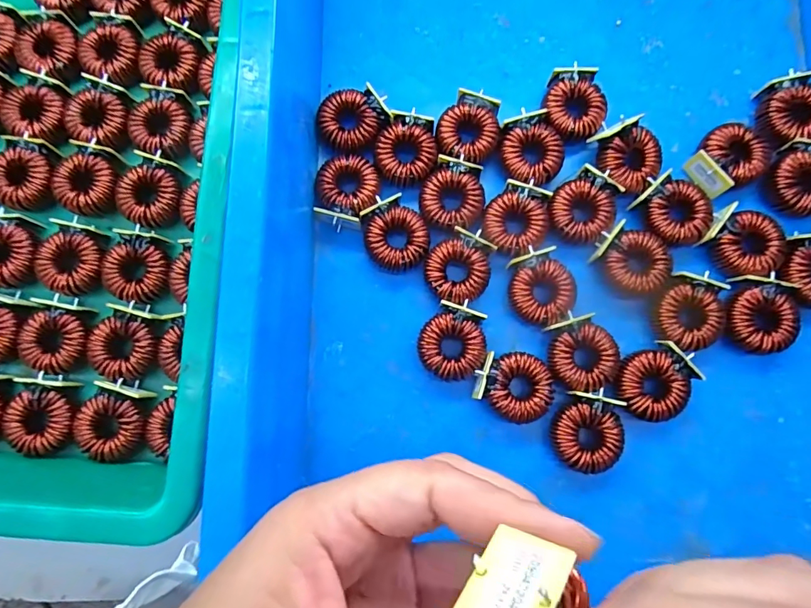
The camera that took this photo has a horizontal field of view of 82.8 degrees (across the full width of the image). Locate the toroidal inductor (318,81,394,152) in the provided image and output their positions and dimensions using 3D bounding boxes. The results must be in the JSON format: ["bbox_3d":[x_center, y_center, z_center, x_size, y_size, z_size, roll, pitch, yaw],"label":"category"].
[{"bbox_3d":[-0.031,-0.108,0.269,0.038,0.017,0.036,0,81,0],"label":"toroidal inductor"}]

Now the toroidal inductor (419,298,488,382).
[{"bbox_3d":[0.026,0.021,0.253,0.035,0.018,0.040,29,83,5],"label":"toroidal inductor"}]

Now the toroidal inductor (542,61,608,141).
[{"bbox_3d":[0.098,-0.117,0.273,0.039,0.018,0.039,0,84,2],"label":"toroidal inductor"}]

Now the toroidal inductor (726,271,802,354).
[{"bbox_3d":[0.190,0.006,0.249,0.035,0.015,0.041,0,81,0],"label":"toroidal inductor"}]

